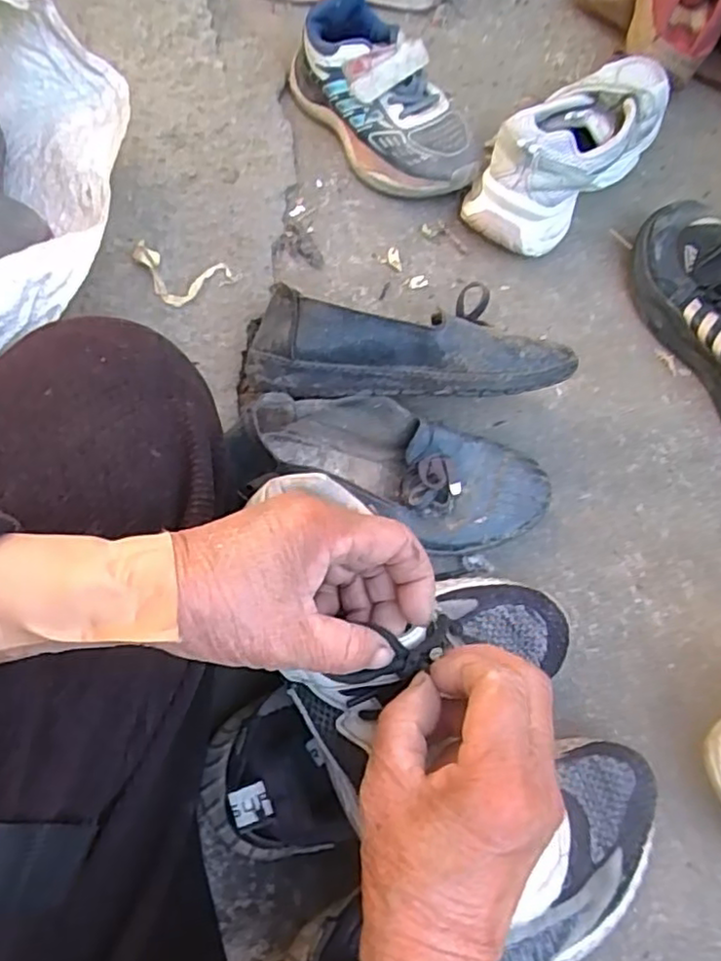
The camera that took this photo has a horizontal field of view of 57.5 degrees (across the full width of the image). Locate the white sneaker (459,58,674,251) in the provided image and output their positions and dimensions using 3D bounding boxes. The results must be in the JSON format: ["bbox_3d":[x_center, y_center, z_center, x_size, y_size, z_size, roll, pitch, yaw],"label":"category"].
[{"bbox_3d":[0.187,-0.284,0.560,0.079,0.098,0.221,42,72,16],"label":"white sneaker"}]

